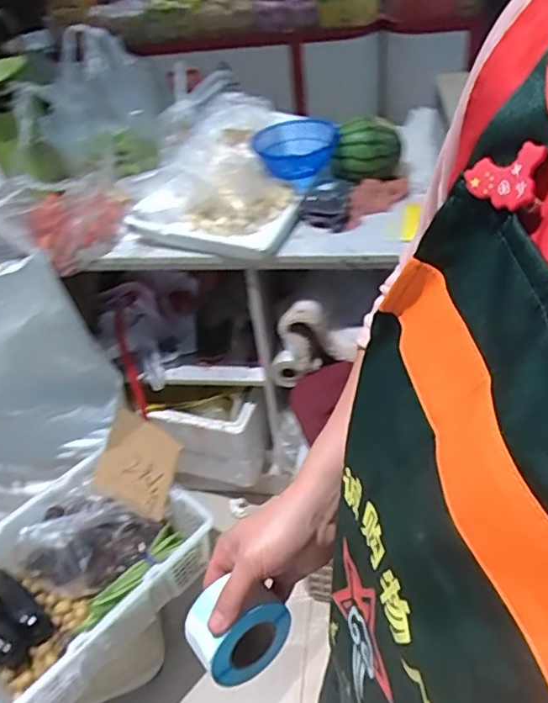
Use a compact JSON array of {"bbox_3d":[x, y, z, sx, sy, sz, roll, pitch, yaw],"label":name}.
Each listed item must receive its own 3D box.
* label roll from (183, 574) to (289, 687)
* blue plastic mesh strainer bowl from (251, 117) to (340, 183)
[{"bbox_3d":[-0.028,0.213,0.441,0.072,0.066,0.049,-27,45,-21],"label":"label roll"},{"bbox_3d":[0.045,-0.420,1.171,0.173,0.072,0.155,-6,41,2],"label":"blue plastic mesh strainer bowl"}]

